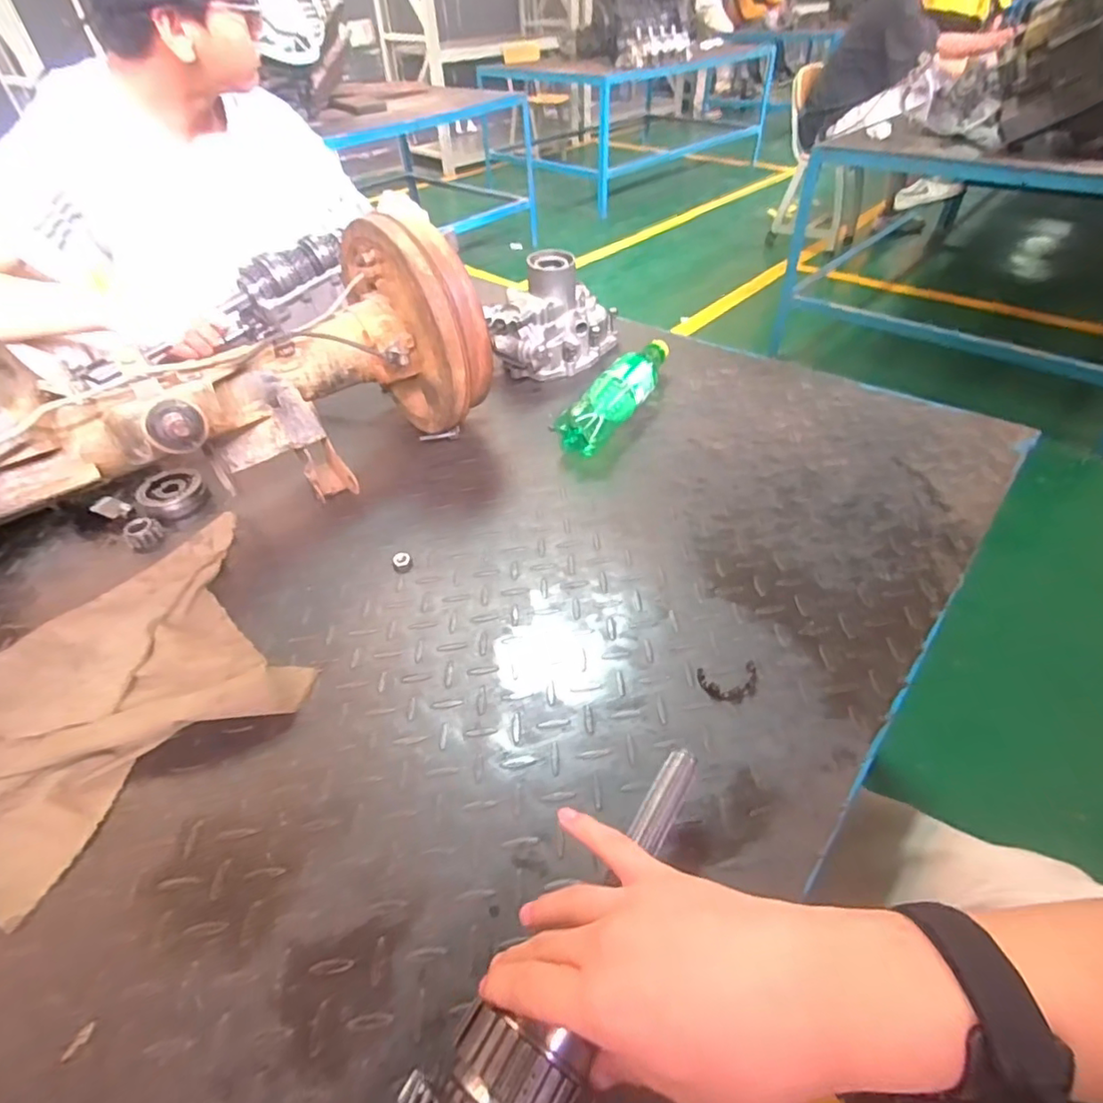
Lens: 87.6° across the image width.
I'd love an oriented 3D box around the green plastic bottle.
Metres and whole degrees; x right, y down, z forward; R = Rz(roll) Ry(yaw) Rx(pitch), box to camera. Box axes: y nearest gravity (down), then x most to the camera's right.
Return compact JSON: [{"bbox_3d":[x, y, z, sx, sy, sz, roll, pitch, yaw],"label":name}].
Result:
[{"bbox_3d":[0.095,-0.201,0.723,0.054,0.060,0.241,23,50,26],"label":"green plastic bottle"}]

